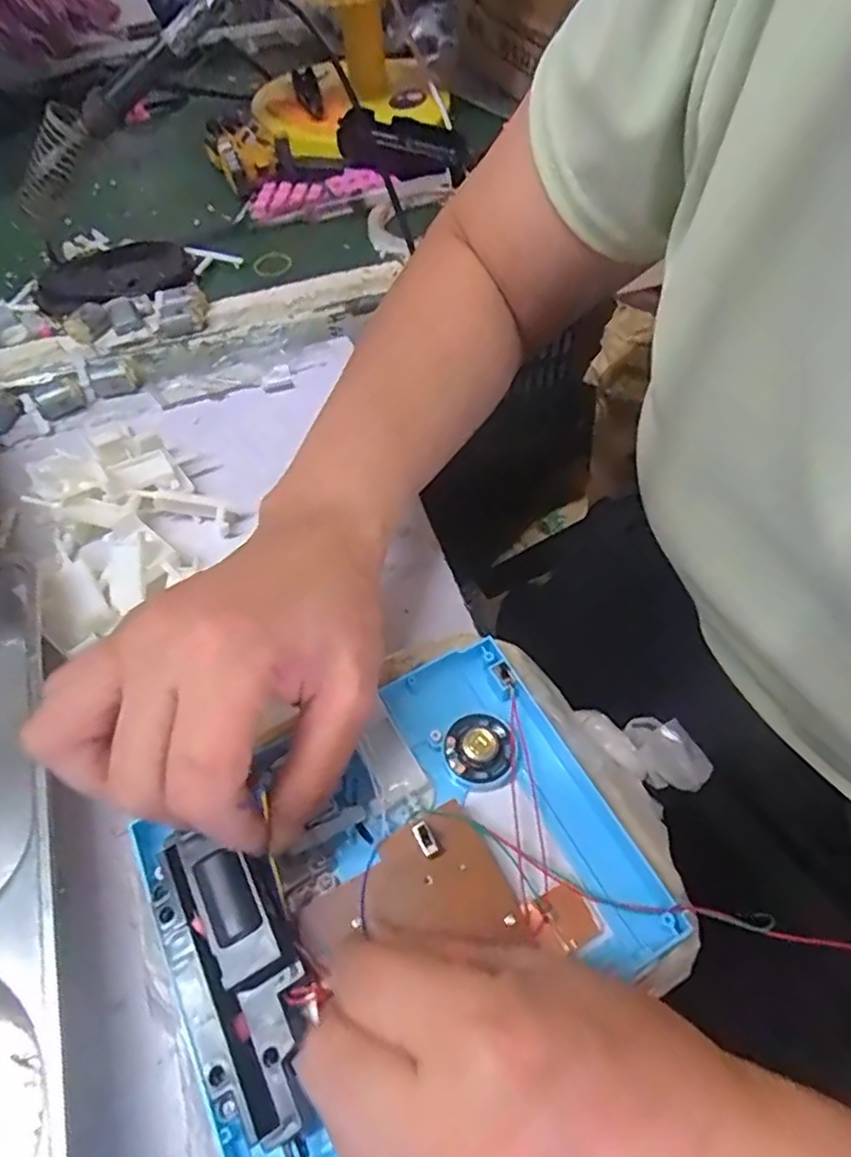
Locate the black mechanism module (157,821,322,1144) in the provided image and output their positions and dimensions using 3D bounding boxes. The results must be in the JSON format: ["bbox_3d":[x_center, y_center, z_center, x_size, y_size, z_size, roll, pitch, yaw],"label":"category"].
[{"bbox_3d":[-0.056,0.122,0.205,0.032,0.019,0.087,-21,77,-12],"label":"black mechanism module"}]

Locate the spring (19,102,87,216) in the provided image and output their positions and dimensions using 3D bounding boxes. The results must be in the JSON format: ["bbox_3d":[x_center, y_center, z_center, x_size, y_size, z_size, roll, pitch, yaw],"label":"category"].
[{"bbox_3d":[-0.248,-0.273,0.429,0.026,0.074,0.021,17,43,-42],"label":"spring"}]

